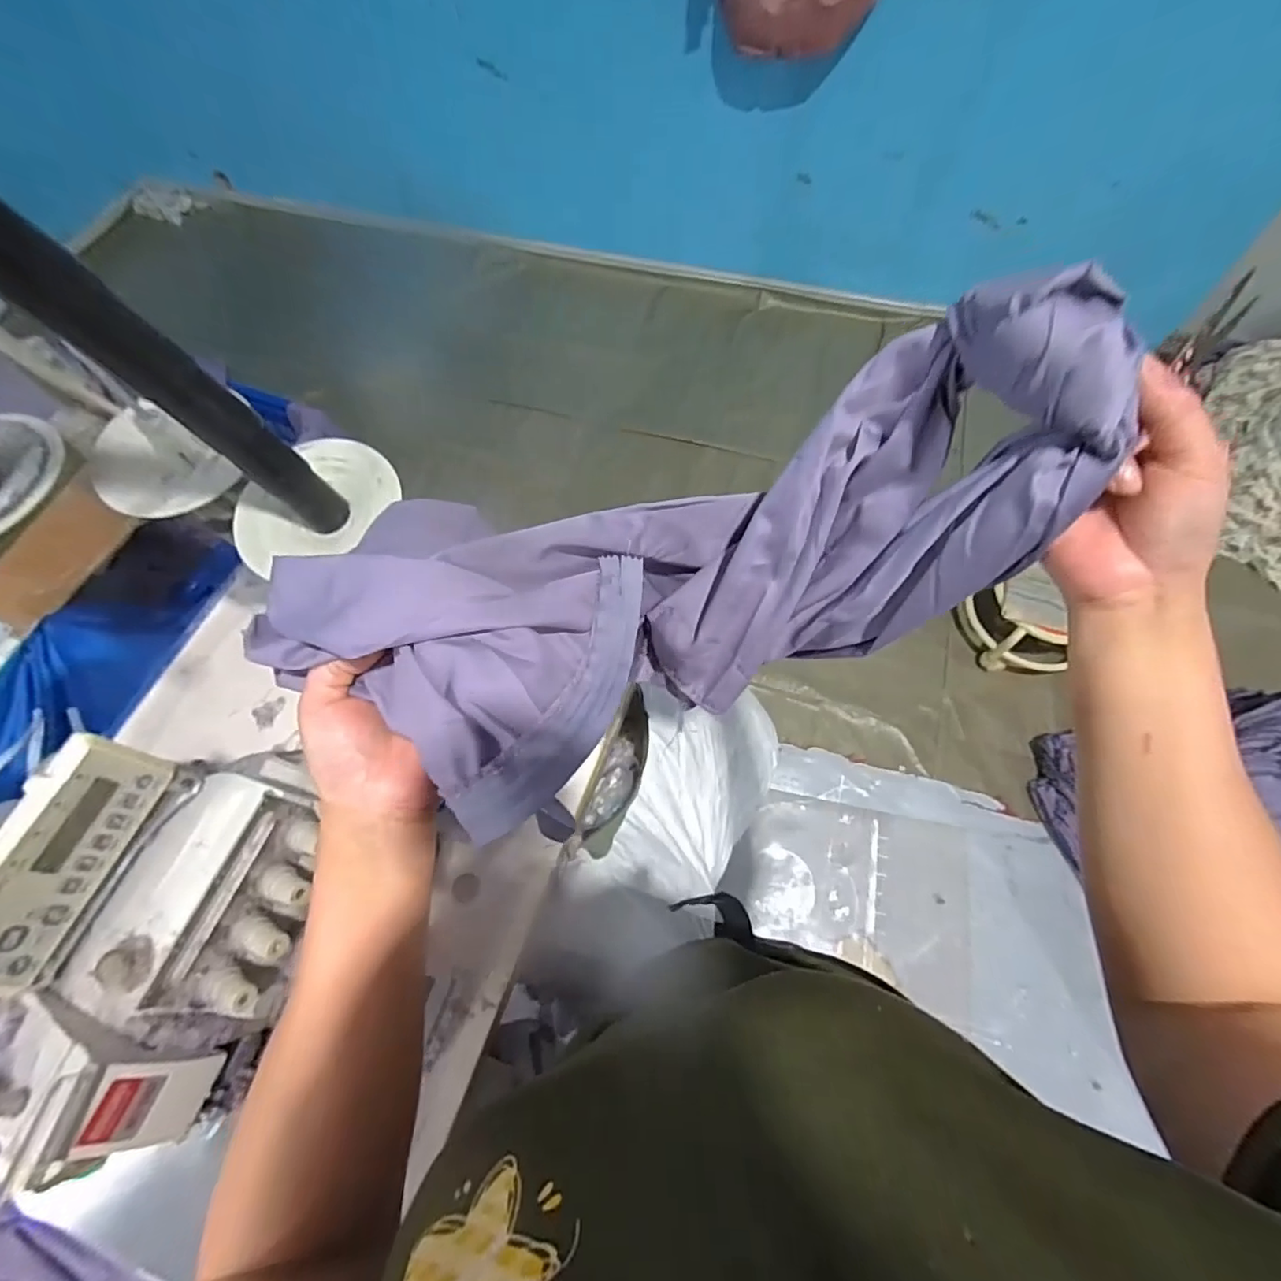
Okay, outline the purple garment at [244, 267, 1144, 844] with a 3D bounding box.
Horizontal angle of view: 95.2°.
[{"bbox_3d":[0.021,-0.023,0.341,0.389,0.230,0.165,-20,66,-1],"label":"purple garment"}]

